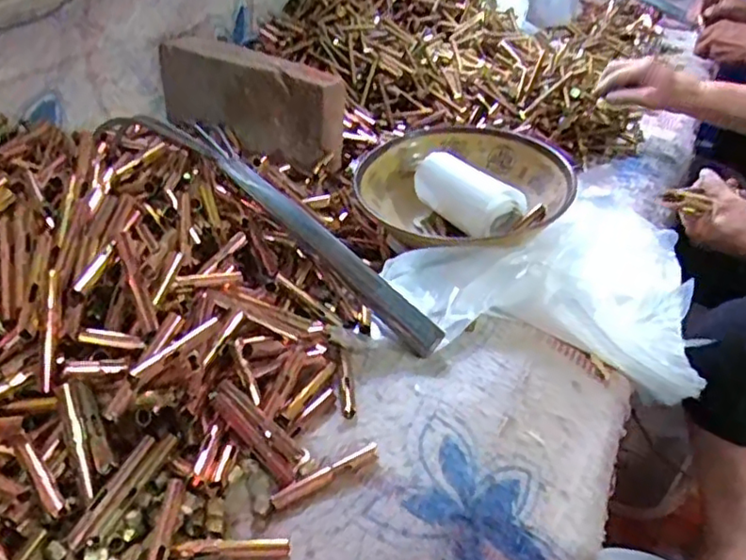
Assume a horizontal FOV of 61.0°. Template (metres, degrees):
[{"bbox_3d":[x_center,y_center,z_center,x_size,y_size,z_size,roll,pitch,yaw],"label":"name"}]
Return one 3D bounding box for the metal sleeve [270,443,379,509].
[{"bbox_3d":[-0.026,0.112,0.364,0.068,0.010,0.007,-17,40,-27],"label":"metal sleeve"}]

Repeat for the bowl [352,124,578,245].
[{"bbox_3d":[0.084,-0.079,0.597,0.175,0.072,0.191,-22,42,-31],"label":"bowl"}]

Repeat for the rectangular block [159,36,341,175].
[{"bbox_3d":[-0.146,-0.213,0.753,0.244,0.107,0.054,21,39,24],"label":"rectangular block"}]

